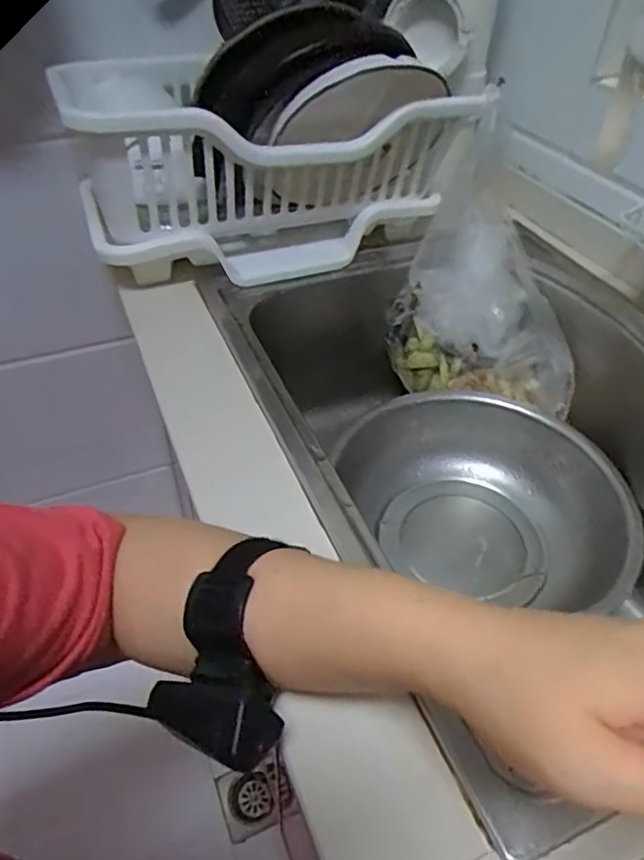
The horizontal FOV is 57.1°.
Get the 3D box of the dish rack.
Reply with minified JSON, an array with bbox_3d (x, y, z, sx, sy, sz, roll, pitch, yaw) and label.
[{"bbox_3d":[-0.056,-0.300,0.690,0.418,0.171,0.190,-11,45,-13],"label":"dish rack"}]

